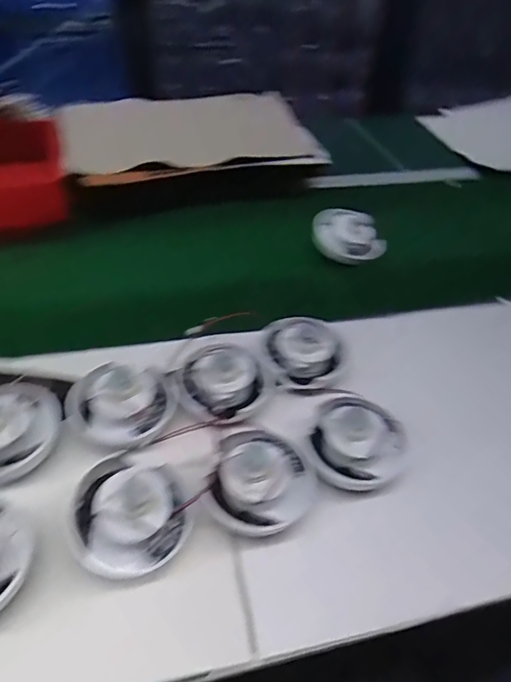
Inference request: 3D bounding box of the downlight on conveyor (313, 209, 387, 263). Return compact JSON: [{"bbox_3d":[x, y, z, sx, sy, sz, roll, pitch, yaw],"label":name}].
[{"bbox_3d":[0.148,-0.172,0.799,0.119,0.054,0.075,25,49,20],"label":"downlight on conveyor"}]

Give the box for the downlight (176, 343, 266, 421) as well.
[{"bbox_3d":[-0.038,0.040,0.552,0.097,0.040,0.092,-1,45,-4],"label":"downlight"}]

